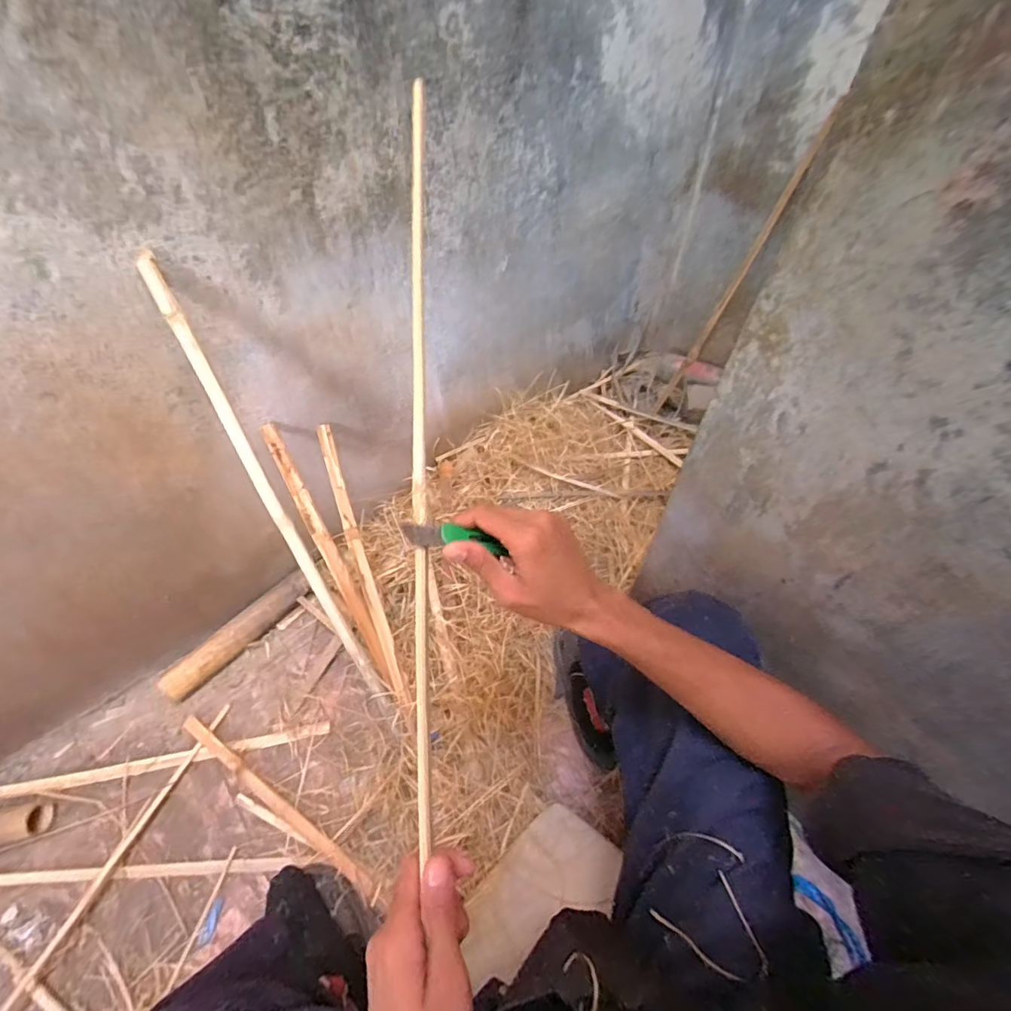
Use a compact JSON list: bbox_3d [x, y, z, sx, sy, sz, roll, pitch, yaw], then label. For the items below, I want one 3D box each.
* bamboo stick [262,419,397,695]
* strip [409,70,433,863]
[{"bbox_3d":[-0.311,0.088,0.877,0.027,0.017,0.494,-26,93,-18],"label":"bamboo stick"},{"bbox_3d":[-0.072,-0.082,0.410,0.013,0.010,0.649,-2,77,-2],"label":"strip"}]

